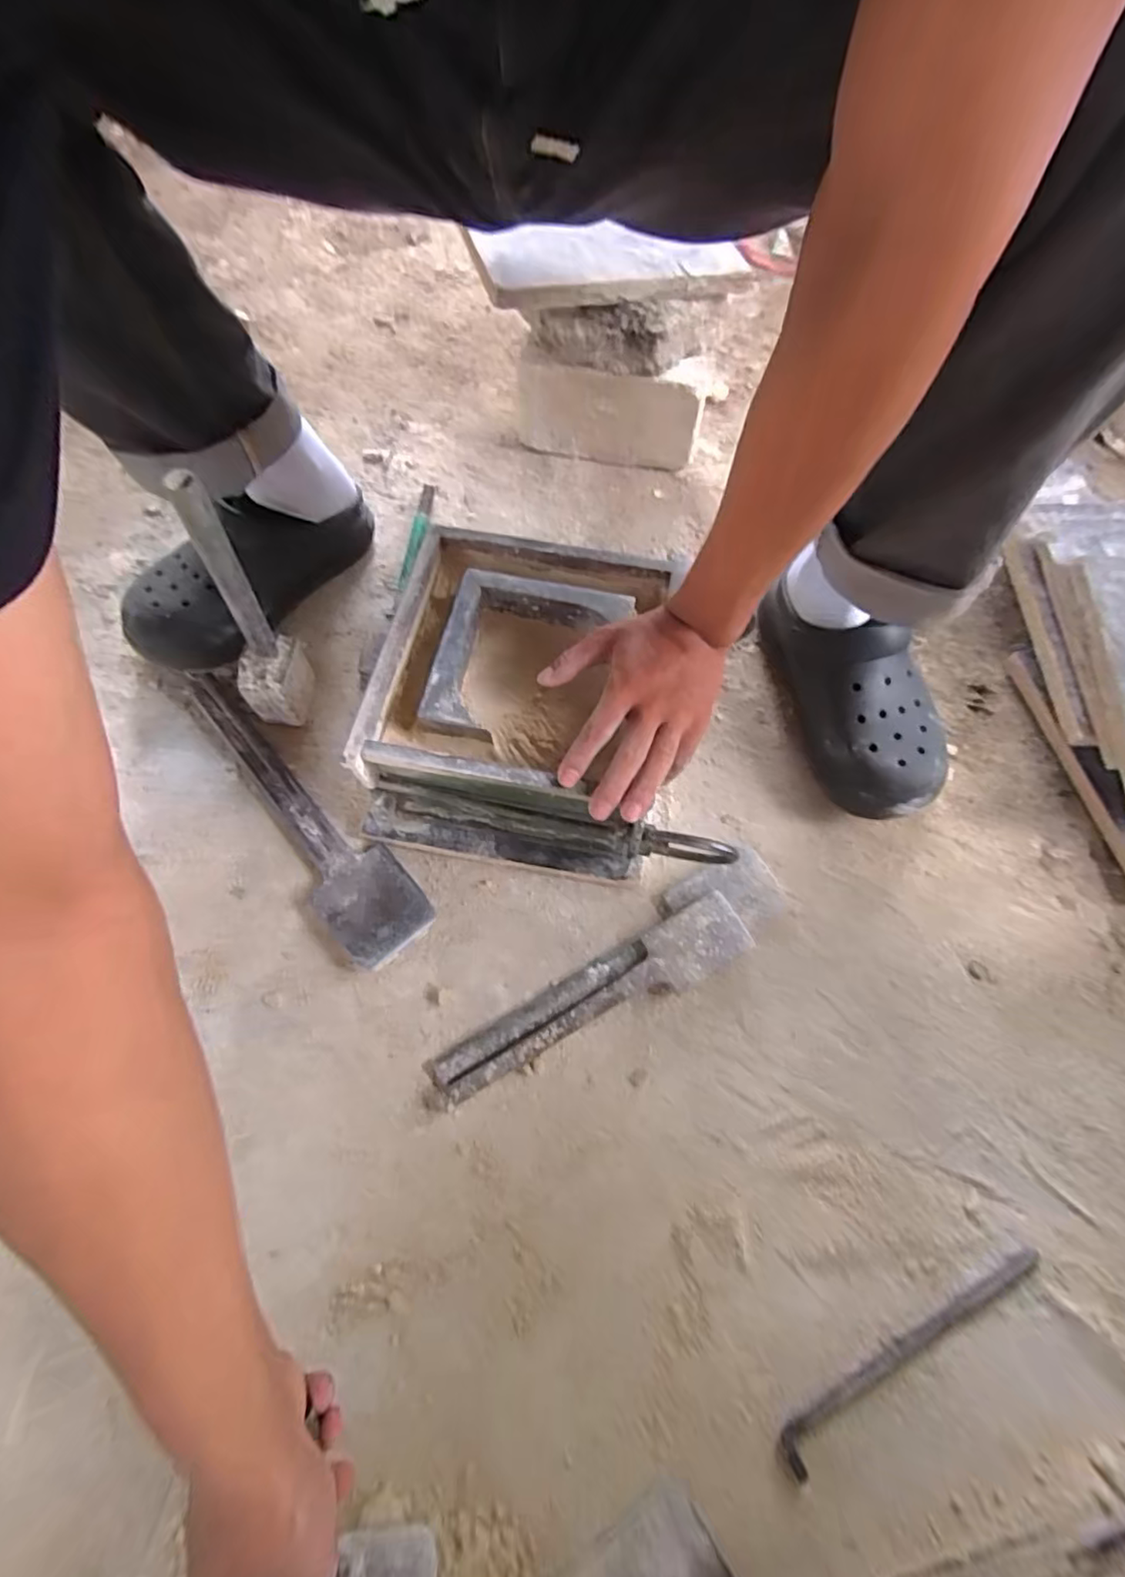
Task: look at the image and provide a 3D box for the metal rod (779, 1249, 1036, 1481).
[{"bbox_3d":[0.248,0.399,0.436,0.226,0.009,0.025,-30,73,-12],"label":"metal rod"}]

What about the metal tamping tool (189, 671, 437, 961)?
[{"bbox_3d":[-0.246,0.015,0.551,0.069,0.027,0.337,-41,76,-15],"label":"metal tamping tool"}]

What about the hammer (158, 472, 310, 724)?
[{"bbox_3d":[-0.255,-0.127,0.487,0.043,0.257,0.070,31,73,9],"label":"hammer"}]

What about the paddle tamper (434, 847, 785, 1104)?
[{"bbox_3d":[0.048,0.159,0.509,0.320,0.026,0.069,-30,73,-12],"label":"paddle tamper"}]

